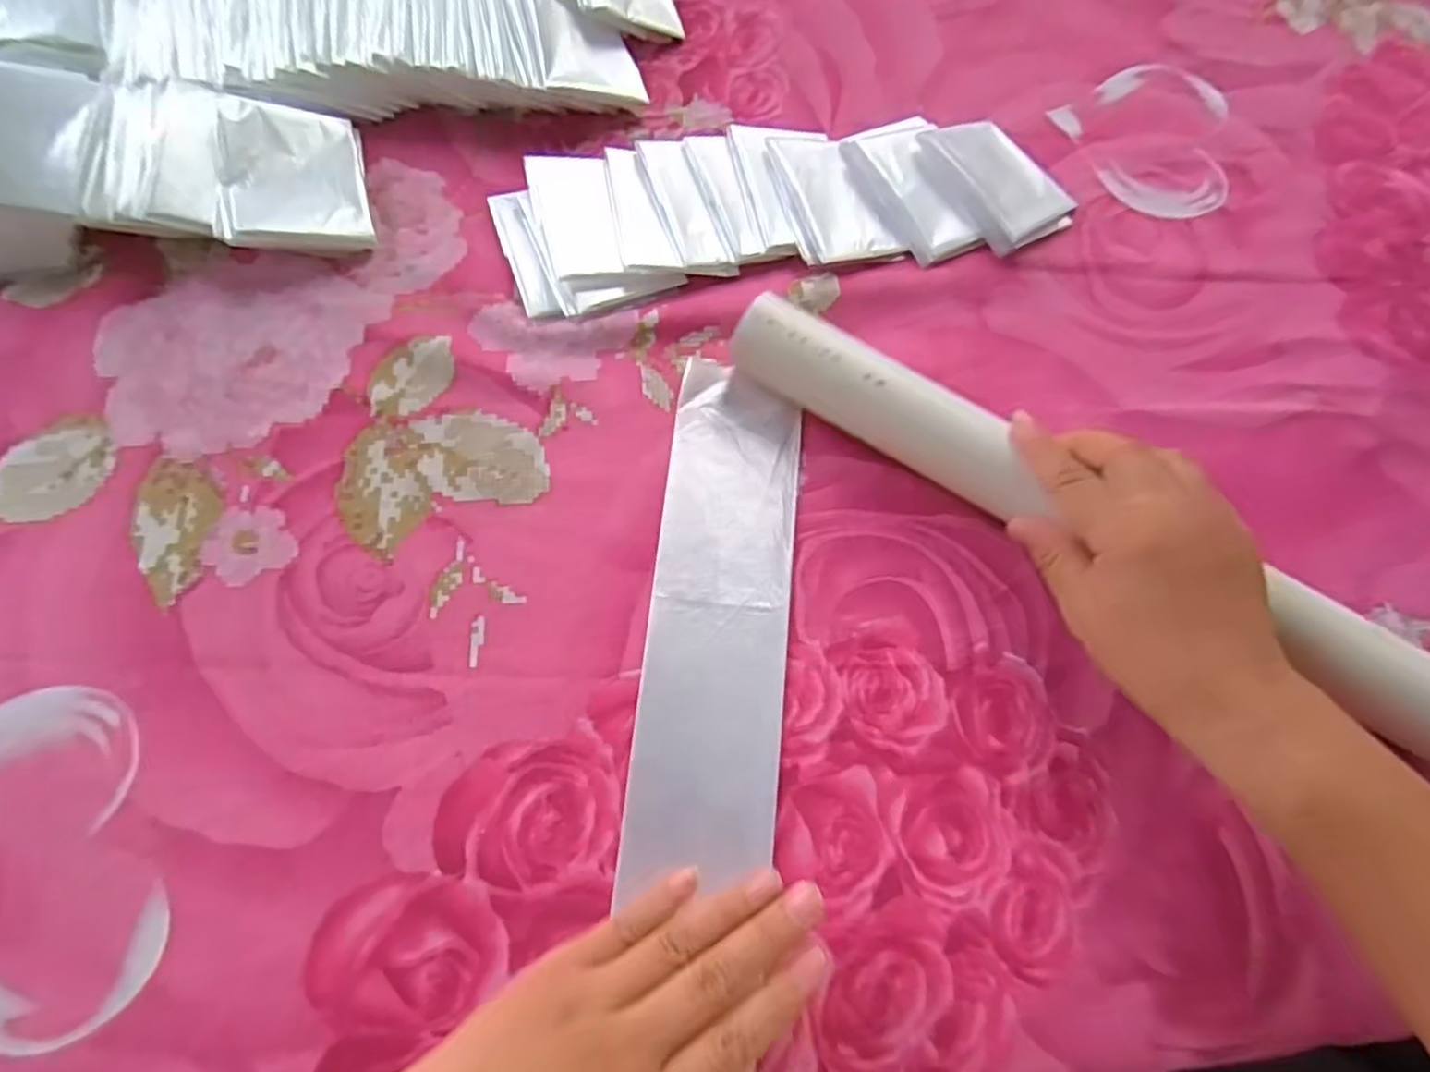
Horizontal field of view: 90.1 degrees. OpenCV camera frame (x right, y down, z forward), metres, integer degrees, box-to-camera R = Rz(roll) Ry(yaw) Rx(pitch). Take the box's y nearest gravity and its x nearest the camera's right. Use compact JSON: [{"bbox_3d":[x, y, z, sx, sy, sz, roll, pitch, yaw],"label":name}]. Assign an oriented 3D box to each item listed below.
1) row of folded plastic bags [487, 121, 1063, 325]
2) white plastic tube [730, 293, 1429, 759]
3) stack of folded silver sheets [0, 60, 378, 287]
[{"bbox_3d":[0.038,-0.185,0.396,0.305,0.016,0.097,-10,71,-6],"label":"row of folded plastic bags"},{"bbox_3d":[0.164,-0.012,0.319,0.355,0.026,0.035,31,72,8],"label":"white plastic tube"},{"bbox_3d":[-0.291,-0.192,0.369,0.205,0.049,0.102,-5,71,-4],"label":"stack of folded silver sheets"}]

